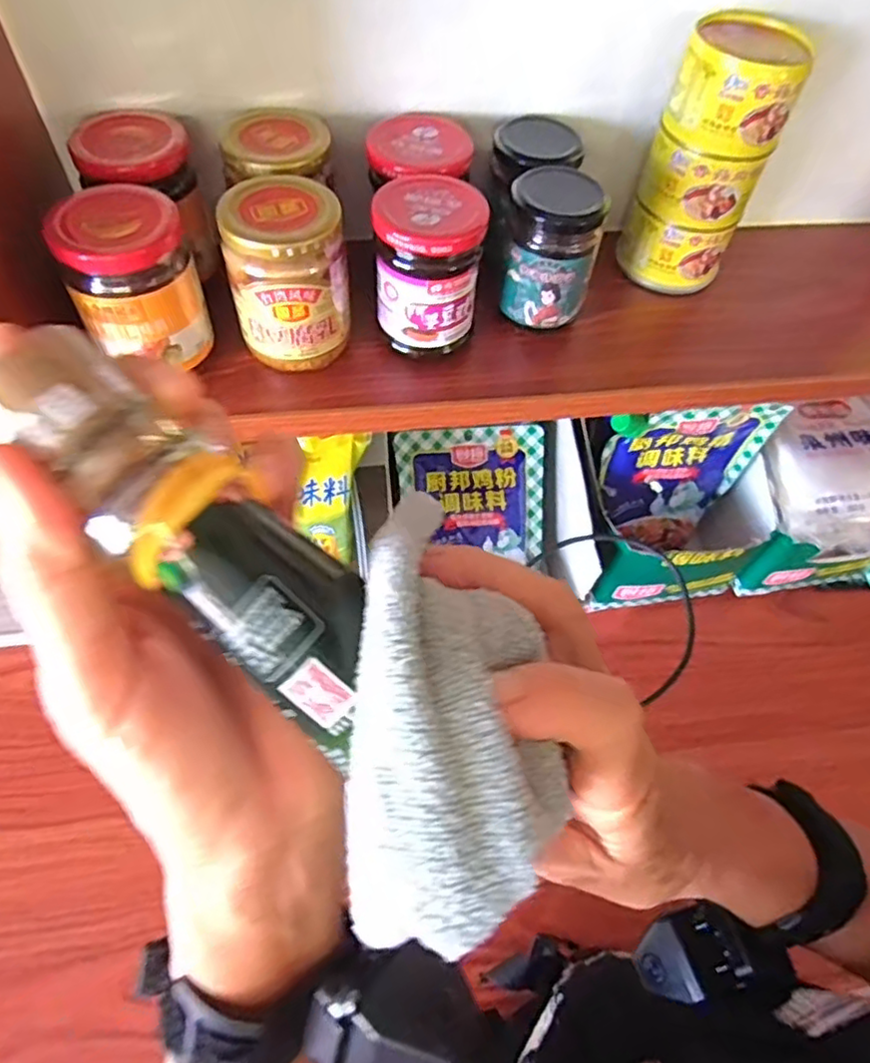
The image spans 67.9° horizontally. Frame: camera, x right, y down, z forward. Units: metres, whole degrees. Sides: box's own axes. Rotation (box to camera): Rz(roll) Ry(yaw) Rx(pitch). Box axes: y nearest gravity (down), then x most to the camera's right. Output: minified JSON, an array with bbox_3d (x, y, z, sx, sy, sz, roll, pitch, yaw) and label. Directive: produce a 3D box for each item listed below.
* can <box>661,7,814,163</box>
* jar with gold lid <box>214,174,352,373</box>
[{"bbox_3d":[0.182,-0.268,0.388,0.068,0.053,0.064,26,60,12],"label":"can"},{"bbox_3d":[-0.084,-0.146,0.373,0.068,0.086,0.058,-5,59,-7],"label":"jar with gold lid"}]

